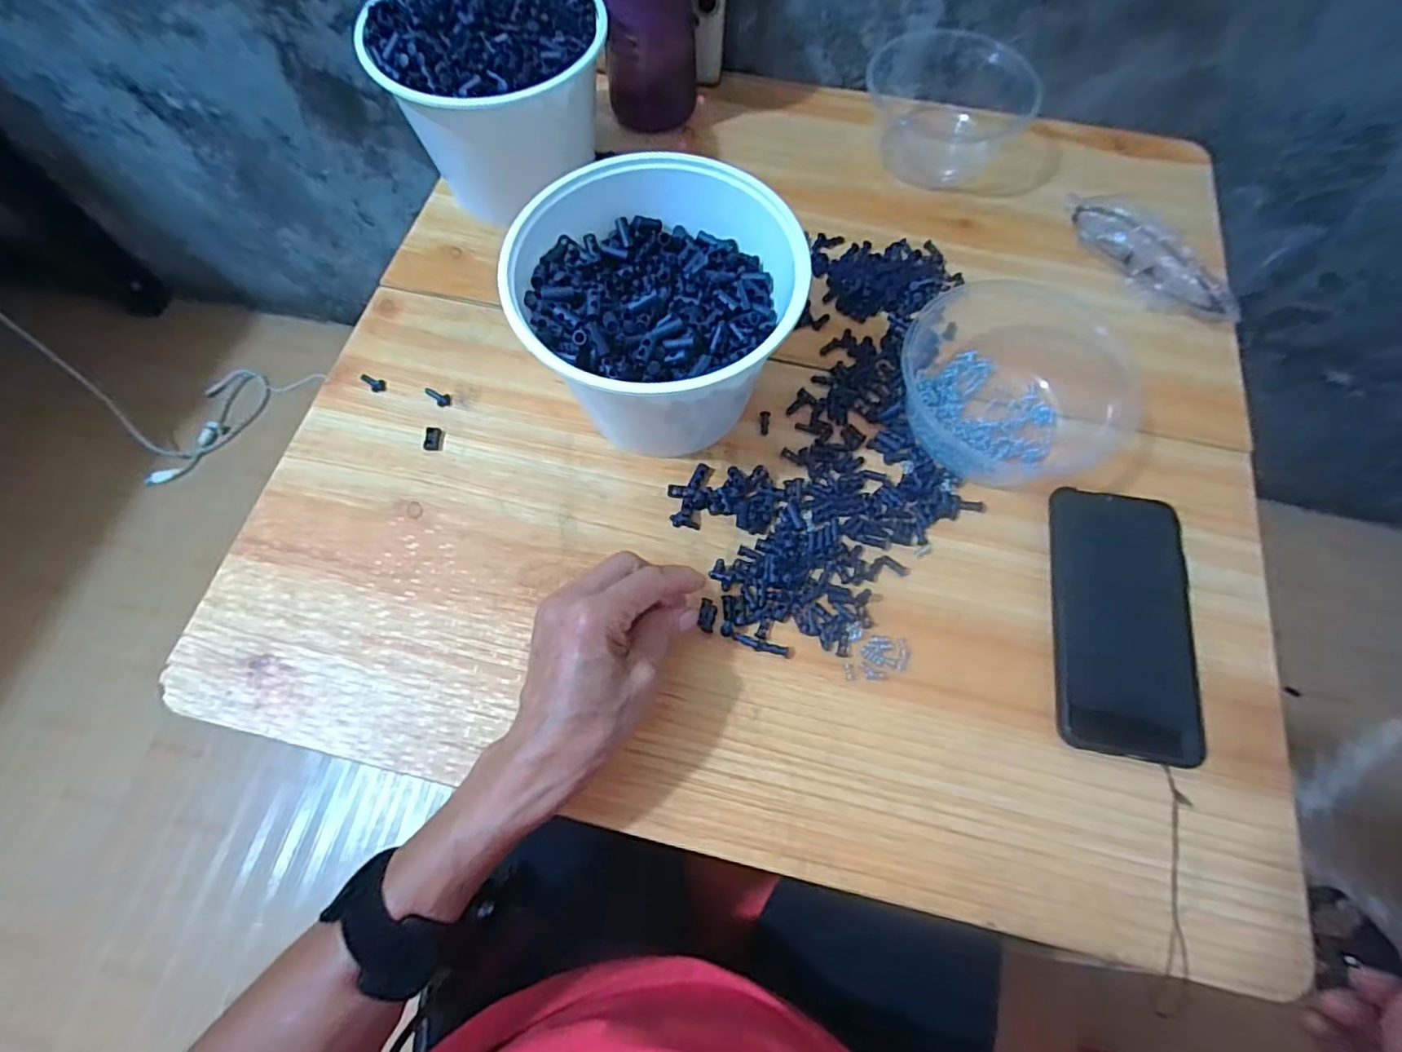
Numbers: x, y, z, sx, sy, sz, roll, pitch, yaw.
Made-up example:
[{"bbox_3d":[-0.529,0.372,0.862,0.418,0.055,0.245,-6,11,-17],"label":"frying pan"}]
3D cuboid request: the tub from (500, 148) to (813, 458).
[{"bbox_3d":[-0.024,-0.133,0.383,0.159,0.123,0.165,0,68,0],"label":"tub"}]

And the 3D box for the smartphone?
[{"bbox_3d":[0.258,0.056,0.367,0.079,0.013,0.160,9,68,4],"label":"smartphone"}]

